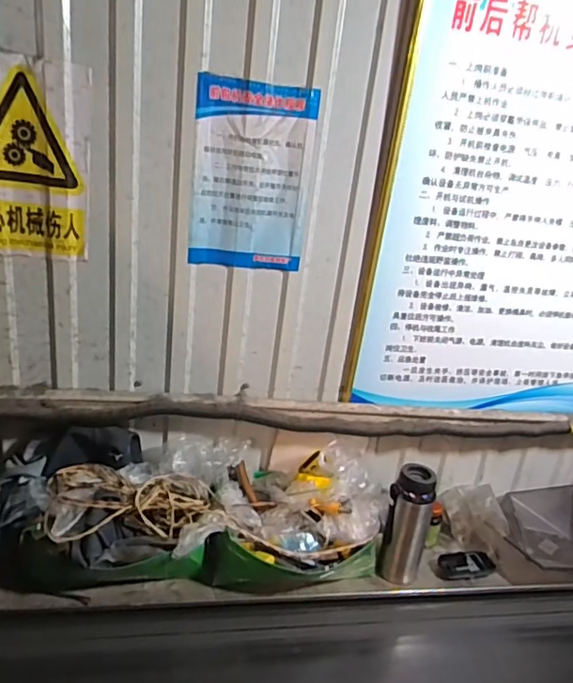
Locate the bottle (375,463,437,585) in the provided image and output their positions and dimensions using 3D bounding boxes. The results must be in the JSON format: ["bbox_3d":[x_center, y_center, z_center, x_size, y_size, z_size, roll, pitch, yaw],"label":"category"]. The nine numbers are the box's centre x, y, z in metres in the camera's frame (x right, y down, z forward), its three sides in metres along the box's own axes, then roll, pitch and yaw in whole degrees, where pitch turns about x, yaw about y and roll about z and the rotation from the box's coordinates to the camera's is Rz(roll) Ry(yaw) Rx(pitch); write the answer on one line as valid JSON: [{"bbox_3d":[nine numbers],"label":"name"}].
[{"bbox_3d":[0.221,0.339,1.003,0.073,0.219,0.058,14,23,15],"label":"bottle"}]

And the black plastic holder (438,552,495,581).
[{"bbox_3d":[0.349,0.437,1.058,0.113,0.030,0.050,4,22,-10],"label":"black plastic holder"}]

